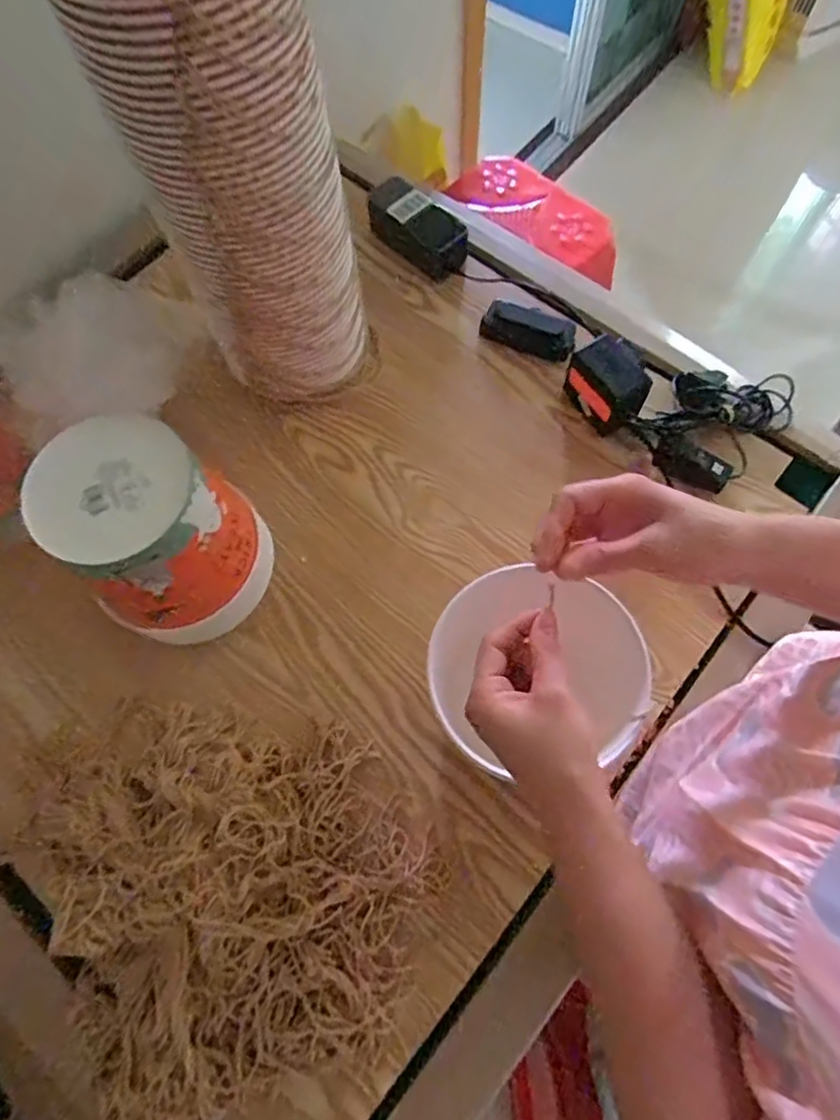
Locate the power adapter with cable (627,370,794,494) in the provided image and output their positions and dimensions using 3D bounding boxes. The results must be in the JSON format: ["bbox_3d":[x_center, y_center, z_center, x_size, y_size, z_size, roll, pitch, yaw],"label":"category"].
[{"bbox_3d":[0.326,-0.157,0.656,0.191,0.052,0.120,-36,72,-13],"label":"power adapter with cable"}]

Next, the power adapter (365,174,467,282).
[{"bbox_3d":[-0.003,-0.403,0.750,0.132,0.054,0.060,36,73,14],"label":"power adapter"}]

